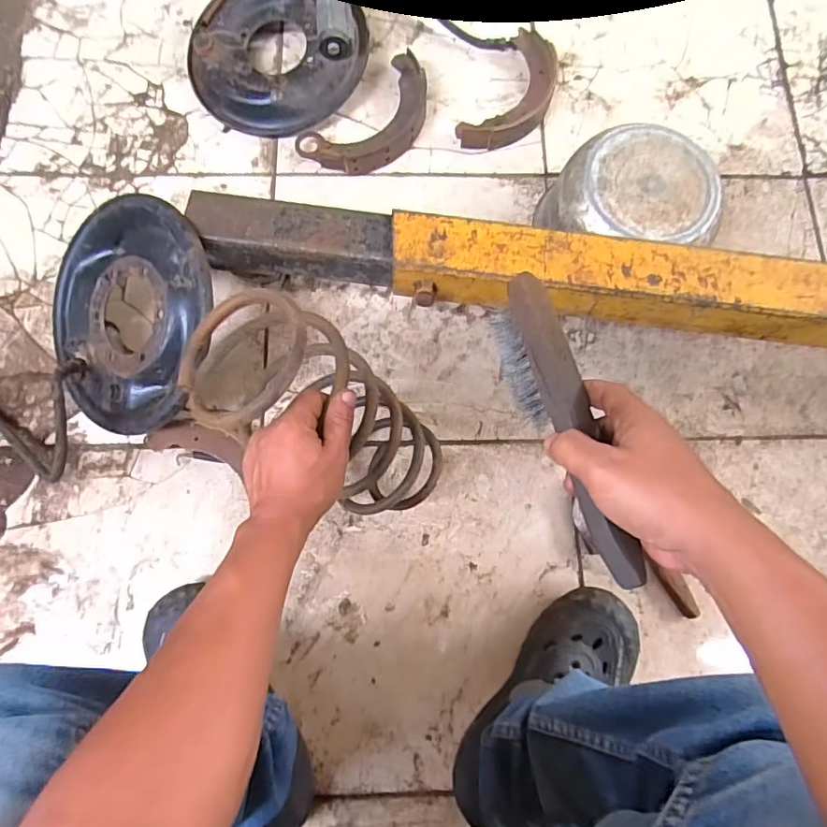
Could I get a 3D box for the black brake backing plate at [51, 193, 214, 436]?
[{"bbox_3d":[-0.341,-0.120,0.637,0.259,0.031,0.261,1,92,26],"label":"black brake backing plate"}]

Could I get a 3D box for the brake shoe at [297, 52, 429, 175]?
[{"bbox_3d":[-0.060,-0.436,0.802,0.226,0.032,0.124,-41,82,-9],"label":"brake shoe"}]

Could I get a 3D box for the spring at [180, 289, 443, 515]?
[{"bbox_3d":[-0.062,0.016,0.522,0.100,0.308,0.126,21,75,43],"label":"spring"}]

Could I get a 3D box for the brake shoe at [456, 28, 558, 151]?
[{"bbox_3d":[0.154,-0.479,0.809,0.101,0.038,0.214,31,79,5],"label":"brake shoe"}]

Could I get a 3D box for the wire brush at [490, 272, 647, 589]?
[{"bbox_3d":[0.104,0.004,0.370,0.044,0.037,0.225,-13,66,-4],"label":"wire brush"}]

